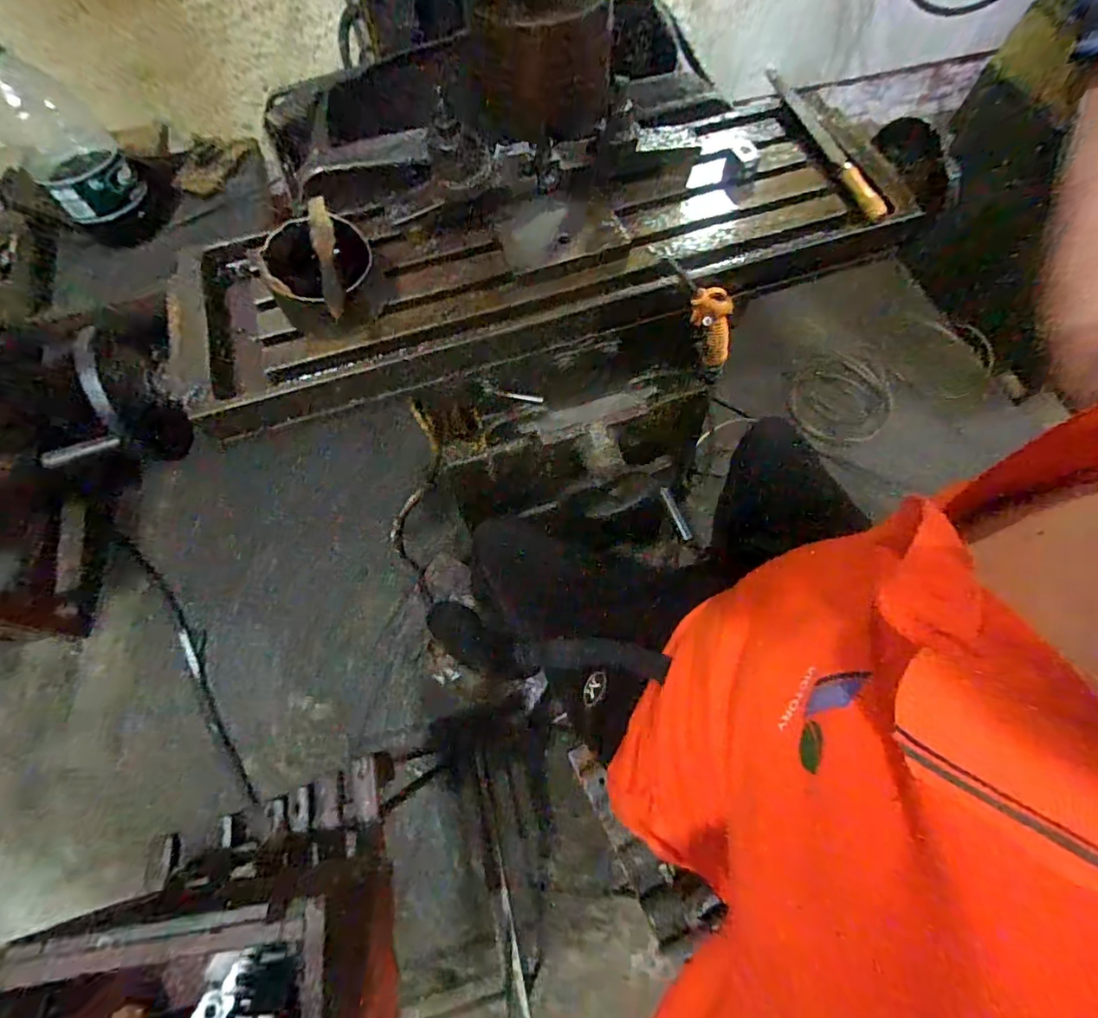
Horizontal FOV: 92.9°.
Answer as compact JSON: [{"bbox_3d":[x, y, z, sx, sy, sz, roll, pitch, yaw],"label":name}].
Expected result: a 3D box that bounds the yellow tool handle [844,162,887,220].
[{"bbox_3d":[0.342,-0.348,0.573,0.019,0.019,0.078,-17,68,-6],"label":"yellow tool handle"}]

